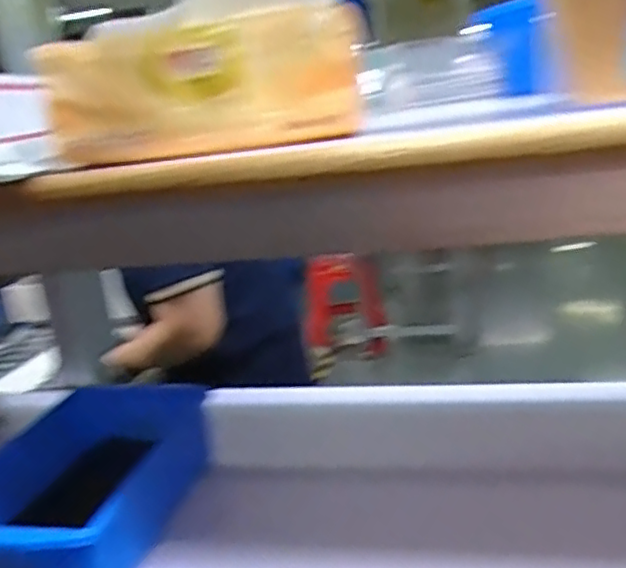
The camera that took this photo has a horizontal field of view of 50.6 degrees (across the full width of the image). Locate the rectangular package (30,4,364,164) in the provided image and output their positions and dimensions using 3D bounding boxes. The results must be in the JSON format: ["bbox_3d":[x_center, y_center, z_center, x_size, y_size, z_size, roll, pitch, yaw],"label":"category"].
[{"bbox_3d":[-0.044,-0.078,0.266,0.128,0.049,0.022,-8,15,0],"label":"rectangular package"}]

